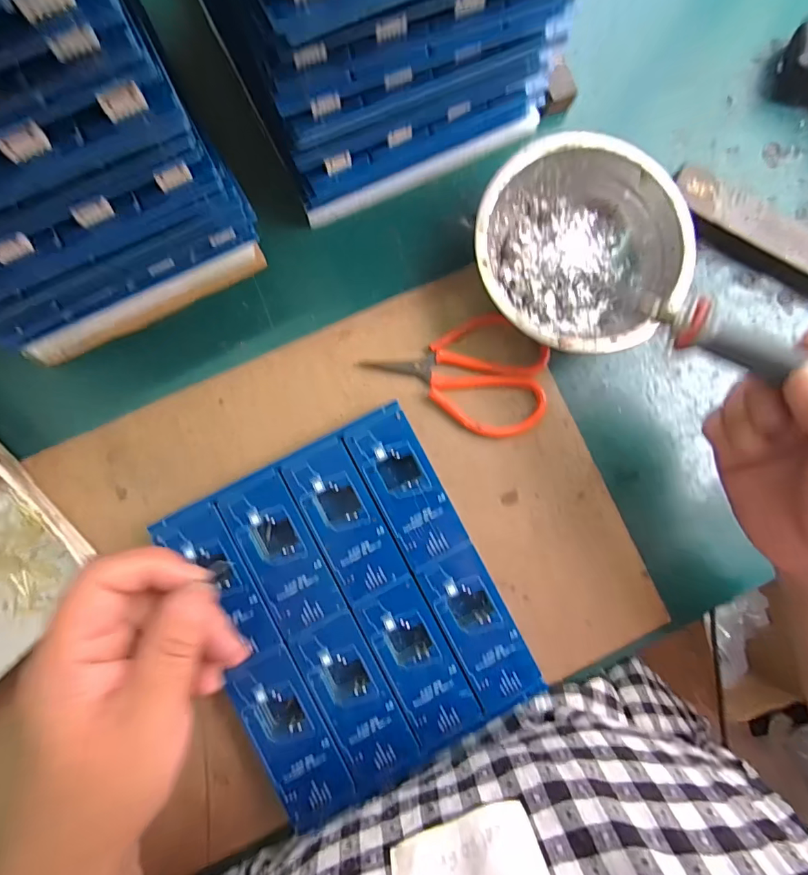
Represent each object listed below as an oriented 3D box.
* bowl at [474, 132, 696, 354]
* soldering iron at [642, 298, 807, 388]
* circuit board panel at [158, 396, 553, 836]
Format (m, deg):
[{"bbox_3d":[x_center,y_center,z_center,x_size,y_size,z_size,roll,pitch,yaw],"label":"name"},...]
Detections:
[{"bbox_3d":[0.106,-0.114,0.282,0.123,0.042,0.125,0,87,-3],"label":"bowl"},{"bbox_3d":[0.183,-0.027,0.197,0.153,0.019,0.020,31,85,19],"label":"soldering iron"},{"bbox_3d":[-0.030,0.099,0.263,0.157,0.004,0.188,-27,87,-5],"label":"circuit board panel"}]

